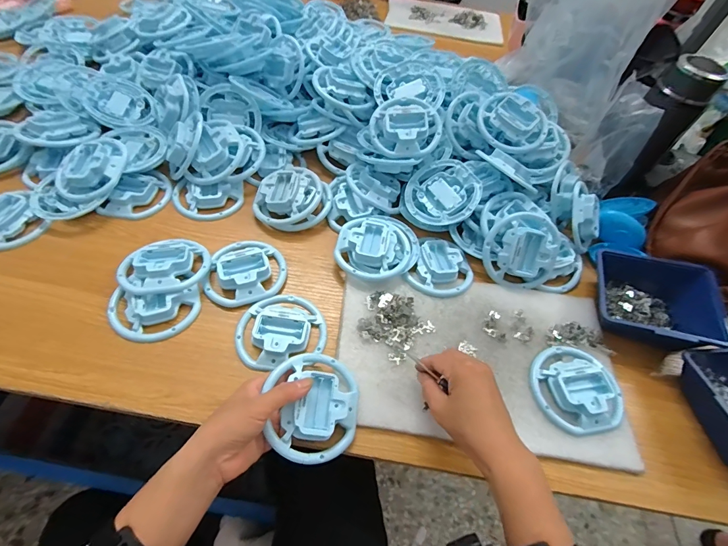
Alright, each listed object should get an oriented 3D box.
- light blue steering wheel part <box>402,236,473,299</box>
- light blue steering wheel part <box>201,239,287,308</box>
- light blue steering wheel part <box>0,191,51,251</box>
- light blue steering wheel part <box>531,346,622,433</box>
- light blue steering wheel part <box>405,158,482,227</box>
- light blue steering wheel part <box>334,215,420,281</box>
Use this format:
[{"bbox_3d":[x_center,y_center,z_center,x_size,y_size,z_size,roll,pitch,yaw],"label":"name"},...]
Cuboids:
[{"bbox_3d":[0.107,-0.008,0.506,0.082,0.015,0.088,24,56,9],"label":"light blue steering wheel part"},{"bbox_3d":[-0.149,-0.004,0.482,0.093,0.026,0.100,3,56,-5],"label":"light blue steering wheel part"},{"bbox_3d":[-0.471,-0.064,0.490,0.073,0.027,0.086,42,61,19],"label":"light blue steering wheel part"},{"bbox_3d":[0.241,0.129,0.430,0.092,0.022,0.098,3,56,-5],"label":"light blue steering wheel part"},{"bbox_3d":[0.114,-0.113,0.541,0.102,0.024,0.102,9,72,24],"label":"light blue steering wheel part"},{"bbox_3d":[0.021,-0.041,0.504,0.103,0.022,0.111,21,56,7],"label":"light blue steering wheel part"}]

